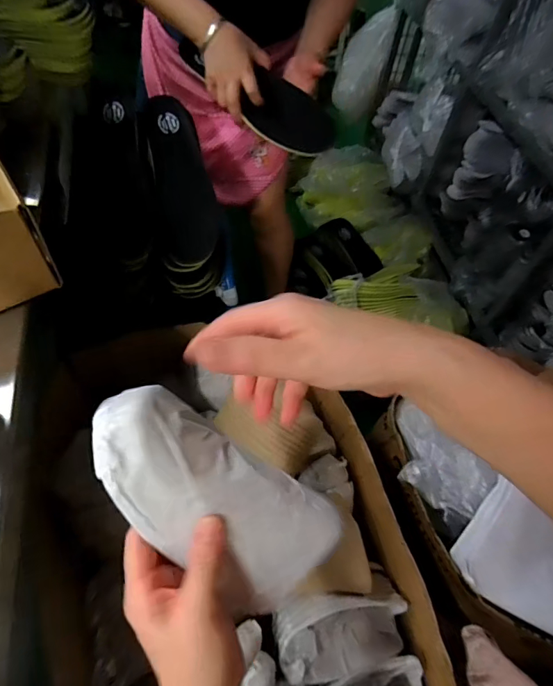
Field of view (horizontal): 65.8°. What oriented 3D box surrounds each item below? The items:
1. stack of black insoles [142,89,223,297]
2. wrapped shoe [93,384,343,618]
[{"bbox_3d":[-0.163,-0.252,0.747,0.114,0.063,0.340,-10,93,-12],"label":"stack of black insoles"},{"bbox_3d":[-0.045,0.111,0.310,0.191,0.045,0.088,41,58,-12],"label":"wrapped shoe"}]

